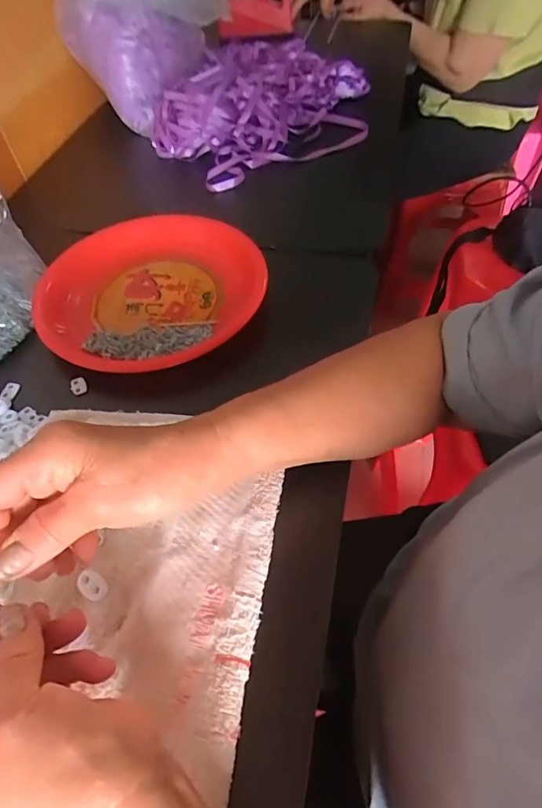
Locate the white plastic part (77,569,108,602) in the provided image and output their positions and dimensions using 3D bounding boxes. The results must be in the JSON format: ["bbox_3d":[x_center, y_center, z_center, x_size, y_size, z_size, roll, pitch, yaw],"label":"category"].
[{"bbox_3d":[-0.118,0.119,0.312,0.020,0.007,0.014,31,60,24],"label":"white plastic part"}]

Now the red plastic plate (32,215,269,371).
[{"bbox_3d":[-0.109,-0.120,0.473,0.193,0.046,0.210,-2,53,2],"label":"red plastic plate"}]

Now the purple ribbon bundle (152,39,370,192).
[{"bbox_3d":[0.001,-0.458,0.700,0.258,0.078,0.375,18,56,16],"label":"purple ribbon bundle"}]

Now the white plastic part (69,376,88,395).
[{"bbox_3d":[-0.176,-0.017,0.433,0.015,0.006,0.018,-25,55,-15],"label":"white plastic part"}]

